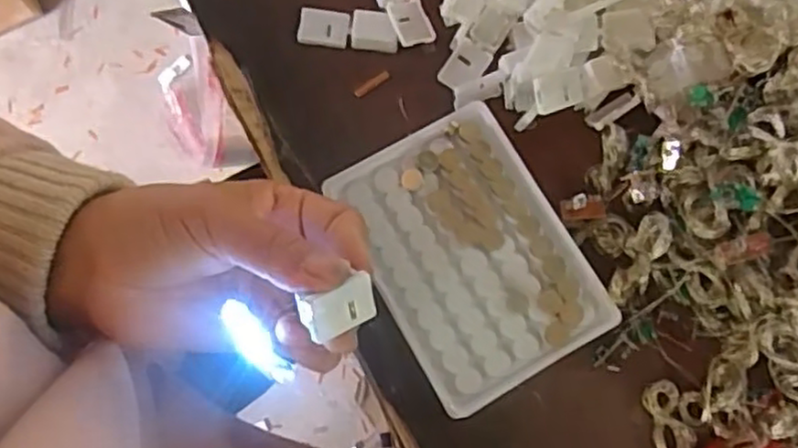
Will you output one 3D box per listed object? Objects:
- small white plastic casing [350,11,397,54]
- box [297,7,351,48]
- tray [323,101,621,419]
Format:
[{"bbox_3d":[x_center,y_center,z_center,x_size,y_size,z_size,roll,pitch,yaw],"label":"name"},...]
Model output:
[{"bbox_3d":[-0.013,-0.106,0.393,0.025,0.011,0.018,8,77,1],"label":"small white plastic casing"},{"bbox_3d":[-0.042,-0.109,0.398,0.028,0.006,0.021,9,77,1],"label":"box"},{"bbox_3d":[0.035,0.016,0.357,0.094,0.022,0.131,-29,79,-7],"label":"tray"}]

